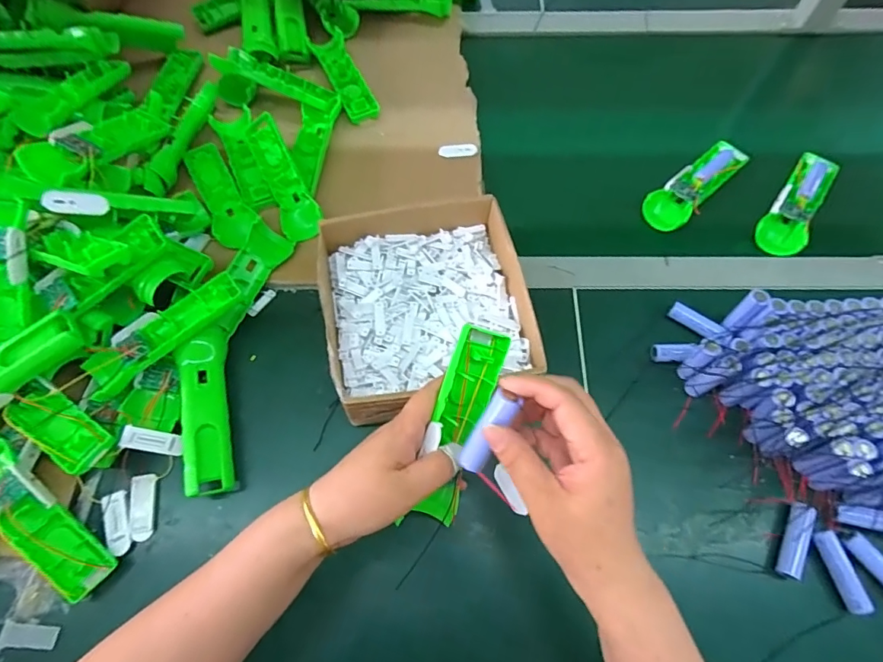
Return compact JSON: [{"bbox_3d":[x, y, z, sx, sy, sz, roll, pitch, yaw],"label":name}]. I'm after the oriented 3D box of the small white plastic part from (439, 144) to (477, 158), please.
[{"bbox_3d":[0.022,-0.237,0.618,0.051,0.004,0.020,-8,68,-2],"label":"small white plastic part"}]

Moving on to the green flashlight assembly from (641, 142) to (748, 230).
[{"bbox_3d":[0.316,-0.181,0.582,0.158,0.022,0.052,-38,72,-13],"label":"green flashlight assembly"}]

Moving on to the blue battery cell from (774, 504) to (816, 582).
[{"bbox_3d":[0.317,0.186,0.422,0.020,0.024,0.064,25,71,10],"label":"blue battery cell"}]

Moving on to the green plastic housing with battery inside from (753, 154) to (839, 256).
[{"bbox_3d":[0.432,-0.157,0.571,0.048,0.018,0.161,34,72,14],"label":"green plastic housing with battery inside"}]

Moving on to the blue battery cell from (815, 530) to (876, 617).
[{"bbox_3d":[0.350,0.211,0.415,0.018,0.015,0.066,-13,68,-4],"label":"blue battery cell"}]

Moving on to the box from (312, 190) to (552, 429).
[{"bbox_3d":[-0.018,-0.029,0.494,0.198,0.065,0.215,-13,67,-5],"label":"box"}]

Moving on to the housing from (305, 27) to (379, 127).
[{"bbox_3d":[-0.136,-0.358,0.667,0.048,0.017,0.154,-25,70,-9],"label":"housing"}]

